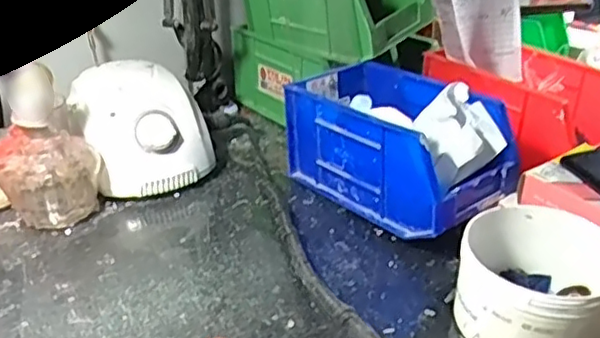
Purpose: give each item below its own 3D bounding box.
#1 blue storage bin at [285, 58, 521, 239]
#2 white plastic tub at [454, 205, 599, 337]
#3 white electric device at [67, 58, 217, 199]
[{"bbox_3d":[0.074,-0.017,0.525,0.096,0.095,0.188,-21,35,-34],"label":"blue storage bin"},{"bbox_3d":[0.144,0.074,0.392,0.087,0.066,0.088,1,29,0],"label":"white plastic tub"},{"bbox_3d":[-0.142,-0.037,0.569,0.100,0.082,0.128,-12,31,-23],"label":"white electric device"}]

